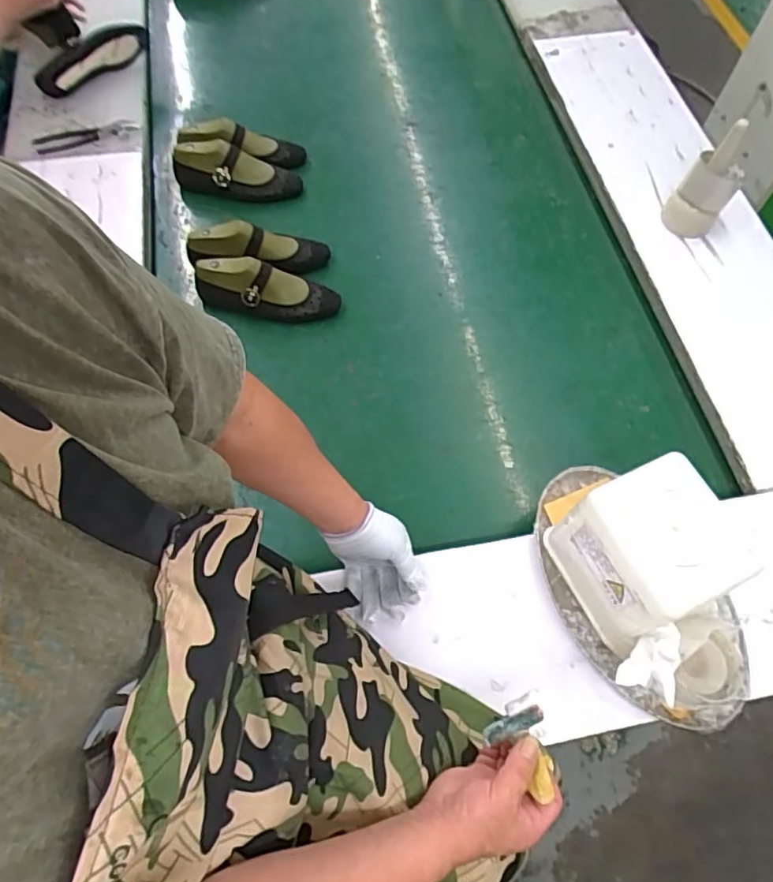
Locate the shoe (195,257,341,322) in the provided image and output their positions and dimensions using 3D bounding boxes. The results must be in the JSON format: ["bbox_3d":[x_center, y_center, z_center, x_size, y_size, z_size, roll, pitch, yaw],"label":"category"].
[{"bbox_3d":[-0.195,-0.252,0.980,0.237,0.087,0.070,3,63,0],"label":"shoe"}]

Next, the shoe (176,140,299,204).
[{"bbox_3d":[-0.295,-0.528,1.137,0.254,0.065,0.086,6,63,2],"label":"shoe"}]

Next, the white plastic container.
[{"bbox_3d":[0.293,0.133,0.684,0.138,0.169,0.153,-24,66,-12],"label":"white plastic container"}]

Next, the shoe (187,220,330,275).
[{"bbox_3d":[-0.221,-0.331,1.023,0.236,0.079,0.077,-7,64,-5],"label":"shoe"}]

